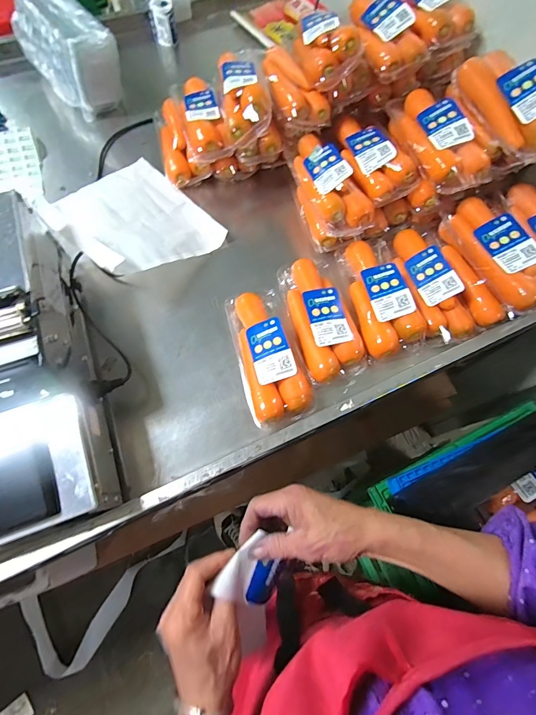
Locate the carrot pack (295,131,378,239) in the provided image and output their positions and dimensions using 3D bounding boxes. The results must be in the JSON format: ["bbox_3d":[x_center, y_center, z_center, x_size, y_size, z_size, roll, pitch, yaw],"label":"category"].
[{"bbox_3d":[0.112,-0.319,0.627,0.094,0.063,0.223,-18,71,-9],"label":"carrot pack"}]

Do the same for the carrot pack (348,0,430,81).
[{"bbox_3d":[0.214,-0.602,0.635,0.093,0.054,0.220,-9,69,-5],"label":"carrot pack"}]

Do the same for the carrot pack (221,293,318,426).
[{"bbox_3d":[0.000,-0.009,0.556,0.098,0.058,0.224,-14,70,-7],"label":"carrot pack"}]

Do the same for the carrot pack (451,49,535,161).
[{"bbox_3d":[0.389,-0.416,0.563,0.088,0.066,0.232,-13,70,-7],"label":"carrot pack"}]

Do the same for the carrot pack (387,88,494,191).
[{"bbox_3d":[0.290,-0.382,0.603,0.093,0.059,0.230,-18,71,-9],"label":"carrot pack"}]

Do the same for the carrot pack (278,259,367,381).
[{"bbox_3d":[0.088,-0.073,0.580,0.099,0.040,0.218,-14,70,-7],"label":"carrot pack"}]

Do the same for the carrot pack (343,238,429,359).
[{"bbox_3d":[0.190,-0.113,0.594,0.099,0.062,0.227,-12,70,-6],"label":"carrot pack"}]

